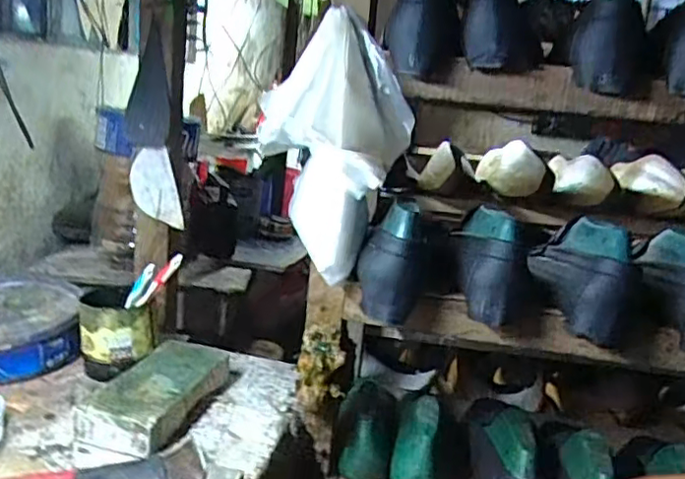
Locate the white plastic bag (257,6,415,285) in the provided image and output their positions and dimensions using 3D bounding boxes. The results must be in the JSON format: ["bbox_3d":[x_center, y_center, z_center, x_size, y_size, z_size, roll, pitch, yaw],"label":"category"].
[{"bbox_3d":[-0.011,-0.099,0.656,0.150,0.255,0.073,7,13,5],"label":"white plastic bag"}]

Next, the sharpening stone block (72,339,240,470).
[{"bbox_3d":[-0.207,0.170,0.700,0.106,0.040,0.223,8,14,10],"label":"sharpening stone block"}]

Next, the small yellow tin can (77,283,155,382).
[{"bbox_3d":[-0.275,0.115,0.765,0.083,0.098,0.072,1,15,-19],"label":"small yellow tin can"}]

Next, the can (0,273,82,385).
[{"bbox_3d":[-0.431,0.110,0.804,0.172,0.064,0.198,0,15,-22],"label":"can"}]

